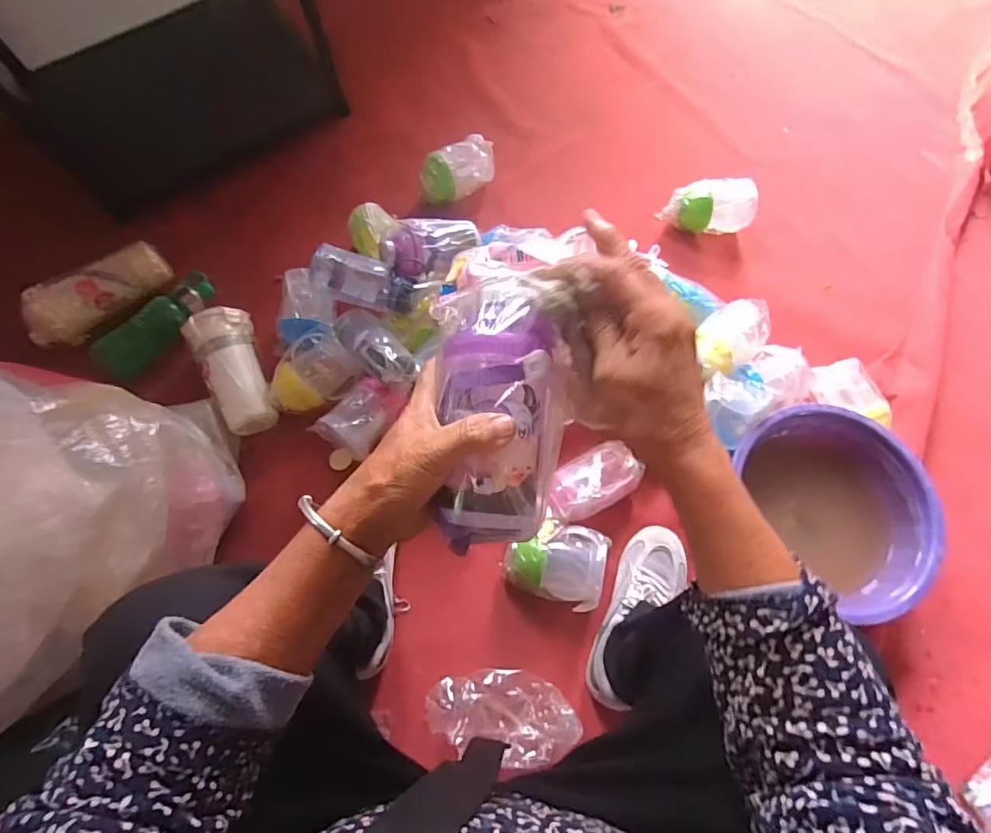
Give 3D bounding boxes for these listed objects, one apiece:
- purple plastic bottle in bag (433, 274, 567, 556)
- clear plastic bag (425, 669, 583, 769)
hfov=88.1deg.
[{"bbox_3d":[0.003,-0.008,0.329,0.075,0.058,0.172,-1,82,-3],"label":"purple plastic bottle in bag"},{"bbox_3d":[0.007,0.394,0.673,0.192,0.074,0.104,5,71,-1],"label":"clear plastic bag"}]

